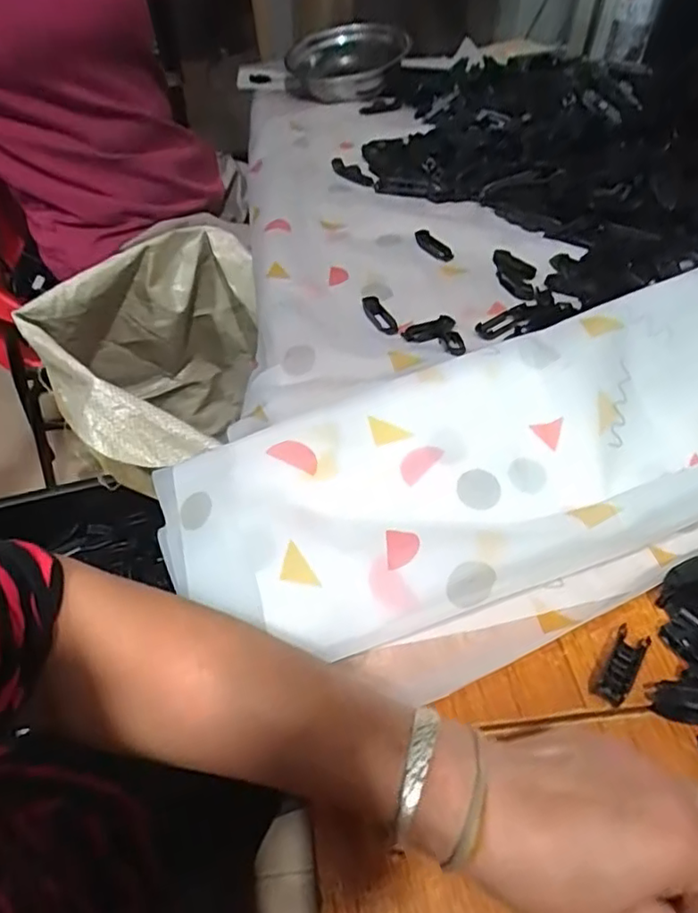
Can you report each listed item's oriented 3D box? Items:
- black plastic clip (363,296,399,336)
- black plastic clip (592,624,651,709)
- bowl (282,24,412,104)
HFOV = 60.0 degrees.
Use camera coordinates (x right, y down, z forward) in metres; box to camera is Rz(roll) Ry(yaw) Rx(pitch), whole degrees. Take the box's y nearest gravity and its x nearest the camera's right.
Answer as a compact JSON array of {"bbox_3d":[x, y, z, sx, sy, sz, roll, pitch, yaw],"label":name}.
[{"bbox_3d":[0.031,-0.140,0.595,0.020,0.007,0.056,-20,51,-16],"label":"black plastic clip"},{"bbox_3d":[0.161,0.123,0.357,0.019,0.017,0.044,30,55,25],"label":"black plastic clip"},{"bbox_3d":[-0.004,-0.645,0.984,0.187,0.074,0.187,-1,48,1],"label":"bowl"}]

